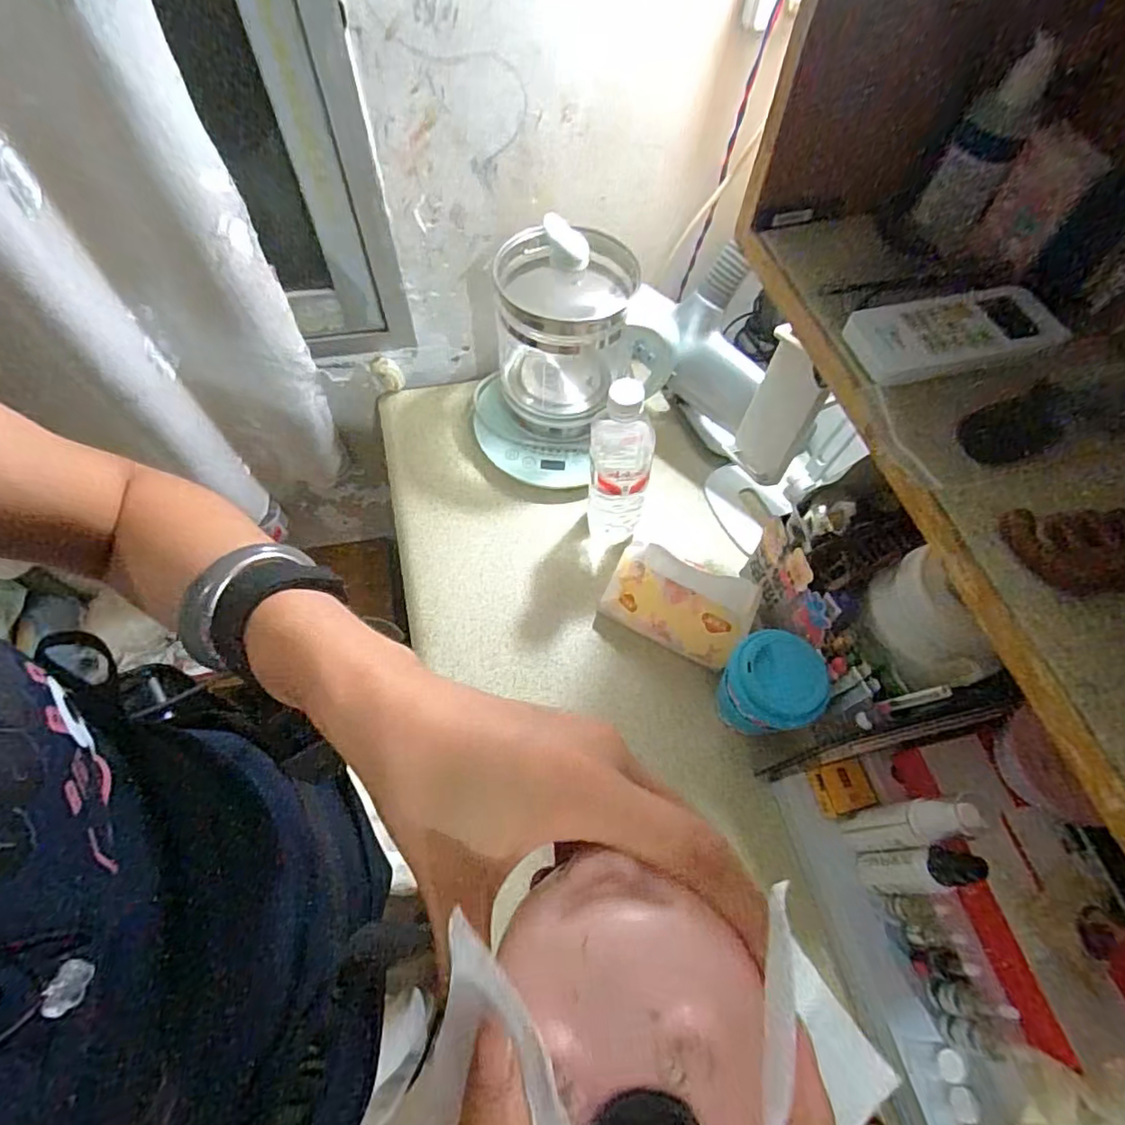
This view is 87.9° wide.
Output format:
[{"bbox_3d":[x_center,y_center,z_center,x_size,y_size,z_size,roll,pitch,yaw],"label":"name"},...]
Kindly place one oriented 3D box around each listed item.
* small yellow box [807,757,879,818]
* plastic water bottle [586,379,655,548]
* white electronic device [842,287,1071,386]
[{"bbox_3d":[0.242,0.196,0.506,0.036,0.029,0.040,-13,63,-9],"label":"small yellow box"},{"bbox_3d":[0.059,-0.099,0.602,0.066,0.216,0.063,11,62,4],"label":"plastic water bottle"},{"bbox_3d":[0.242,-0.141,0.359,0.128,0.016,0.053,-9,62,-7],"label":"white electronic device"}]

